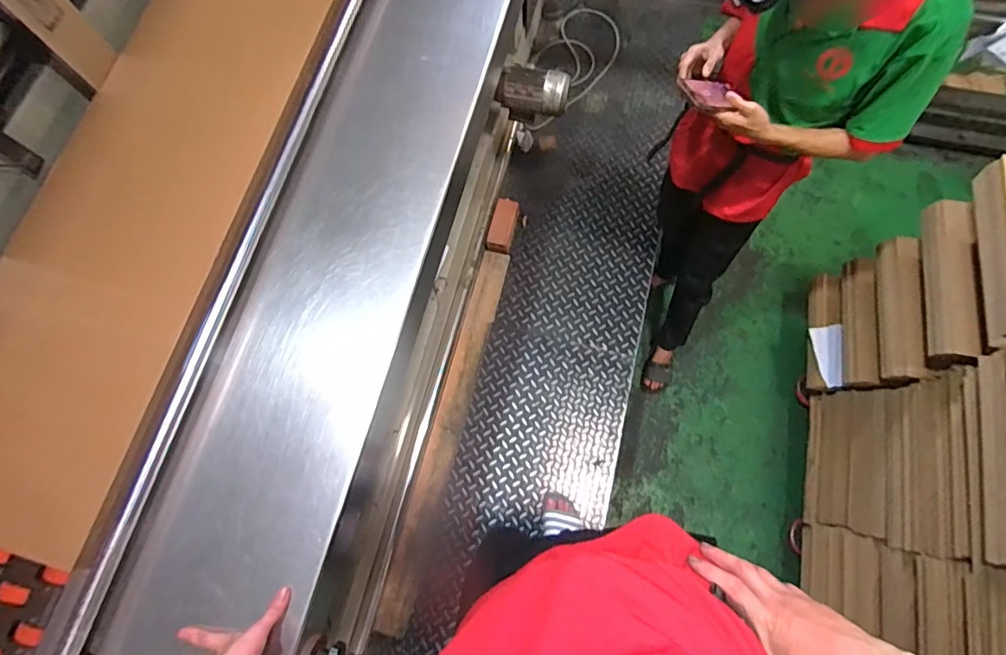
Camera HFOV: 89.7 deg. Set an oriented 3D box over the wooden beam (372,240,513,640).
[{"bbox_3d":[-0.164,0.305,1.559,0.093,0.048,1.178,14,74,7],"label":"wooden beam"}]

